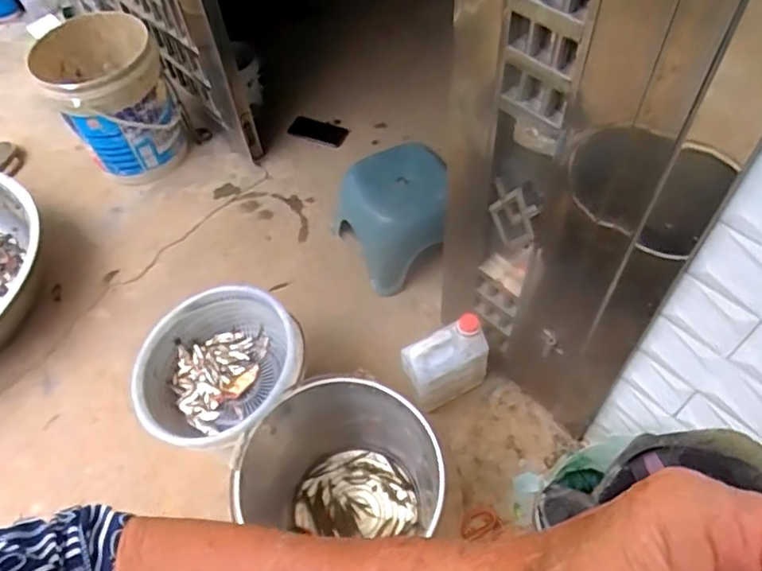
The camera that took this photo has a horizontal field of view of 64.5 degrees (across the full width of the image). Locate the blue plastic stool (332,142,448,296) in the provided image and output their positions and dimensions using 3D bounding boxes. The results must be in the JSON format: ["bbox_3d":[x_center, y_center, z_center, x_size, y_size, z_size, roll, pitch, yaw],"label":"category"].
[{"bbox_3d":[0.035,-0.172,1.466,0.235,0.236,0.258,-24,58,-12],"label":"blue plastic stool"}]

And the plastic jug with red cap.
[{"bbox_3d":[0.132,0.168,1.233,0.170,0.210,0.087,-22,58,-11],"label":"plastic jug with red cap"}]

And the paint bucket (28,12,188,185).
[{"bbox_3d":[-0.691,-0.463,1.626,0.283,0.418,0.284,-2,56,3],"label":"paint bucket"}]

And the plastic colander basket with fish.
[{"bbox_3d":[-0.290,0.145,1.133,0.309,0.137,0.277,5,58,7],"label":"plastic colander basket with fish"}]

